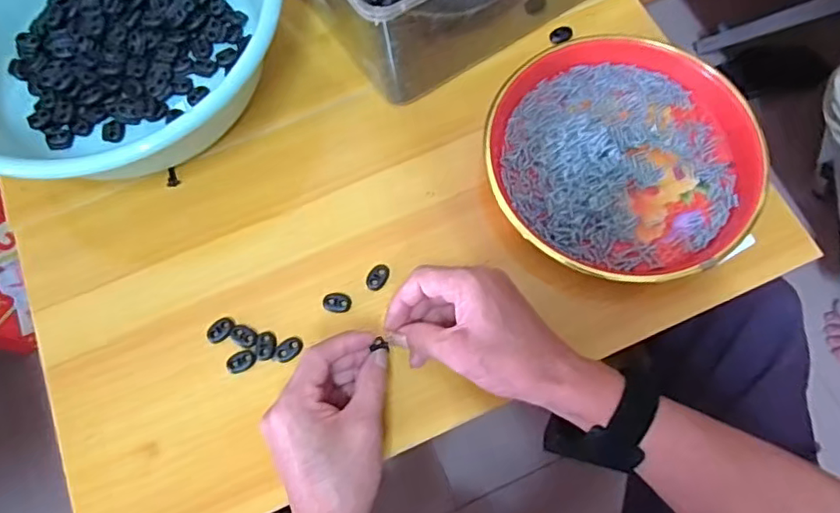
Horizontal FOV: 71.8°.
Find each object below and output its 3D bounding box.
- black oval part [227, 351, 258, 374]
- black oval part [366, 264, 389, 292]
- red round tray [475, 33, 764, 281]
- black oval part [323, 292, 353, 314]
[{"bbox_3d":[-0.138,0.081,0.448,0.022,0.004,0.016,-17,71,-4],"label":"black oval part"},{"bbox_3d":[-0.034,0.017,0.469,0.015,0.004,0.023,21,73,9],"label":"black oval part"},{"bbox_3d":[0.165,-0.085,0.481,0.205,0.028,0.219,-1,71,2],"label":"red round tray"},{"bbox_3d":[-0.066,0.036,0.462,0.022,0.004,0.016,4,71,3],"label":"black oval part"}]

